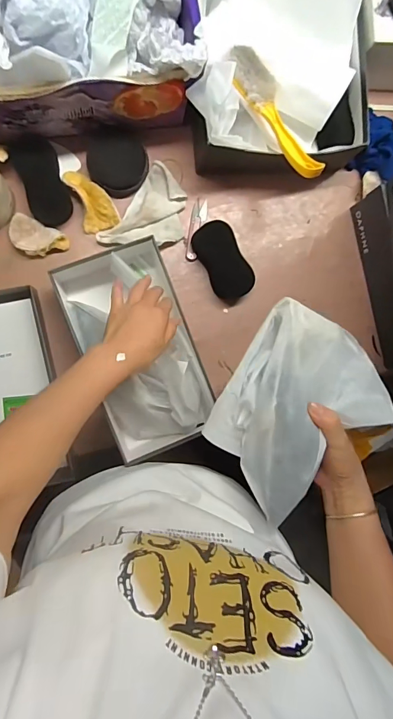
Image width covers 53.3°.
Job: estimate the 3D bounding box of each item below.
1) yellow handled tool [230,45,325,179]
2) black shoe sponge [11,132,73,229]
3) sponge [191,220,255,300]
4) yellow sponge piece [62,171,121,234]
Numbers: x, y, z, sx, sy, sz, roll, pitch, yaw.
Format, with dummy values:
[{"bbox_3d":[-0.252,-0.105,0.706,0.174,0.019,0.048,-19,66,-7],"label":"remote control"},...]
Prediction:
[{"bbox_3d":[0.113,-0.353,0.557,0.055,0.043,0.217,-36,97,-6],"label":"yellow handled tool"},{"bbox_3d":[-0.233,-0.271,0.596,0.062,0.012,0.128,-21,104,-10],"label":"black shoe sponge"},{"bbox_3d":[0.043,-0.161,0.644,0.061,0.035,0.126,-29,96,-7],"label":"sponge"},{"bbox_3d":[-0.162,-0.249,0.605,0.055,0.024,0.096,-23,95,-8],"label":"yellow sponge piece"}]

